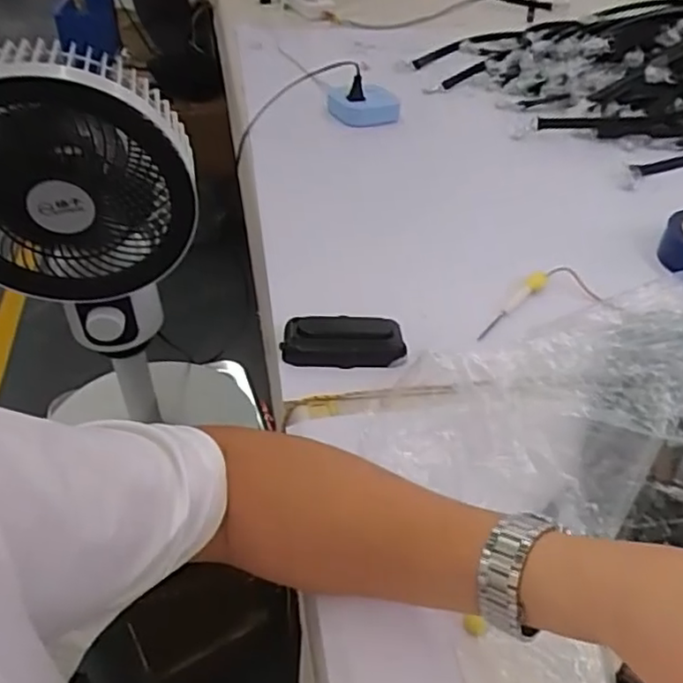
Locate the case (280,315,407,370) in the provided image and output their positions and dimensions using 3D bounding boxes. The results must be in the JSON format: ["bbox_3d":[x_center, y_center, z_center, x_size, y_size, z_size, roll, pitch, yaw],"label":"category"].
[{"bbox_3d":[0.001,-0.002,0.576,0.105,0.025,0.048,0,43,2],"label":"case"}]

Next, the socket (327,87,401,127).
[{"bbox_3d":[0.034,-0.368,1.009,0.116,0.045,0.055,8,41,8],"label":"socket"}]

